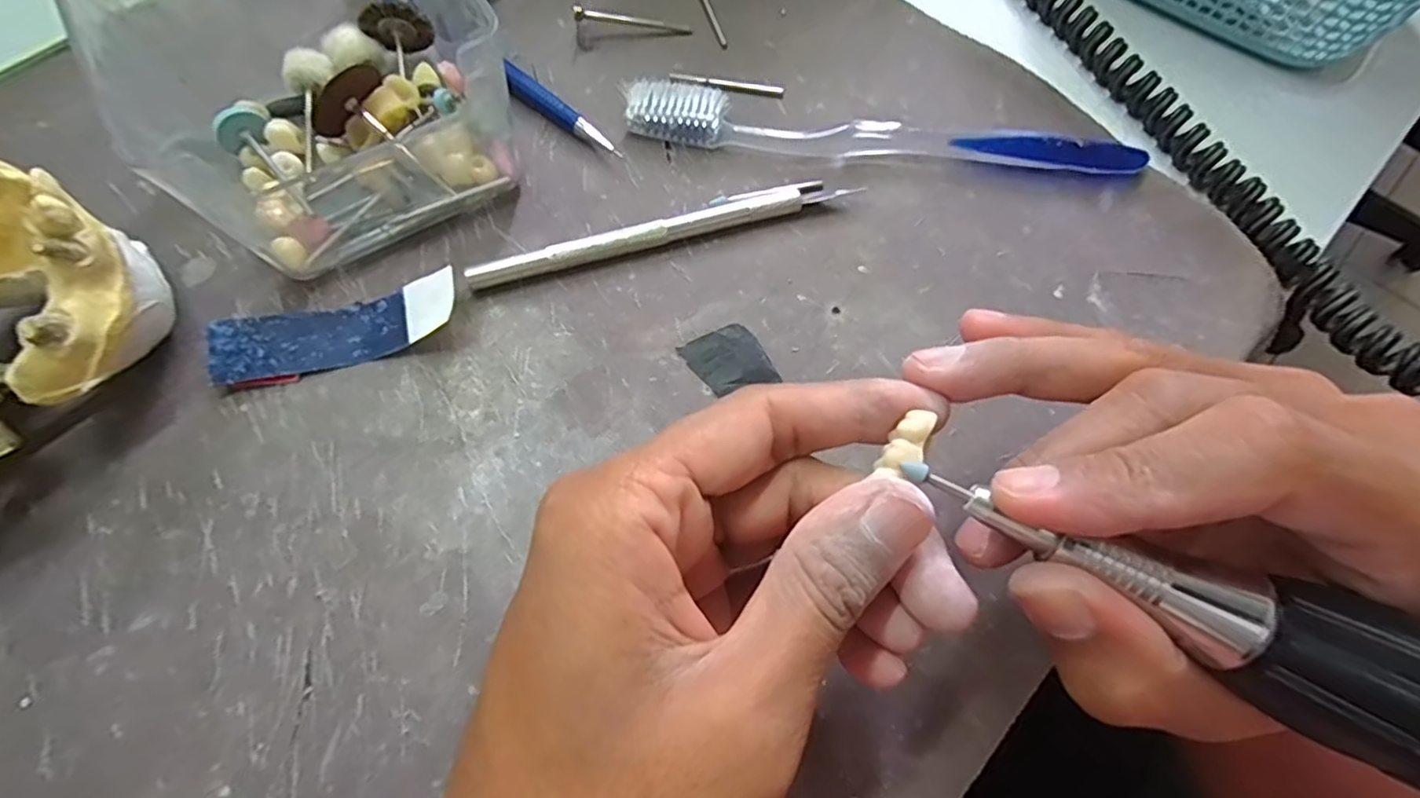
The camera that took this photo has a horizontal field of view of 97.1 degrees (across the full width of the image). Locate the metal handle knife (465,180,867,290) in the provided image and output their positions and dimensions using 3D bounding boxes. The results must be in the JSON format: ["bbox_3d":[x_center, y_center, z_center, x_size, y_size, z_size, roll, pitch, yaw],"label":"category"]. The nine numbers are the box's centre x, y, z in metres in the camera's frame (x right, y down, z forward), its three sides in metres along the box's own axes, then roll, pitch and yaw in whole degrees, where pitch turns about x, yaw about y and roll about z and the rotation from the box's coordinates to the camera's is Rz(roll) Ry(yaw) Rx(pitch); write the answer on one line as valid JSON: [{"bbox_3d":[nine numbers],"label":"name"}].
[{"bbox_3d":[-0.013,-0.059,0.214,0.136,0.009,0.010,-17,70,-9],"label":"metal handle knife"}]

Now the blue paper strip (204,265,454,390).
[{"bbox_3d":[-0.114,-0.022,0.193,0.073,0.013,0.021,-15,70,-8],"label":"blue paper strip"}]

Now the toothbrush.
[{"bbox_3d":[0.063,-0.096,0.230,0.186,0.012,0.019,6,68,0],"label":"toothbrush"}]

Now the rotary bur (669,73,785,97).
[{"bbox_3d":[0.007,-0.122,0.242,0.044,0.004,0.005,9,68,1],"label":"rotary bur"}]

